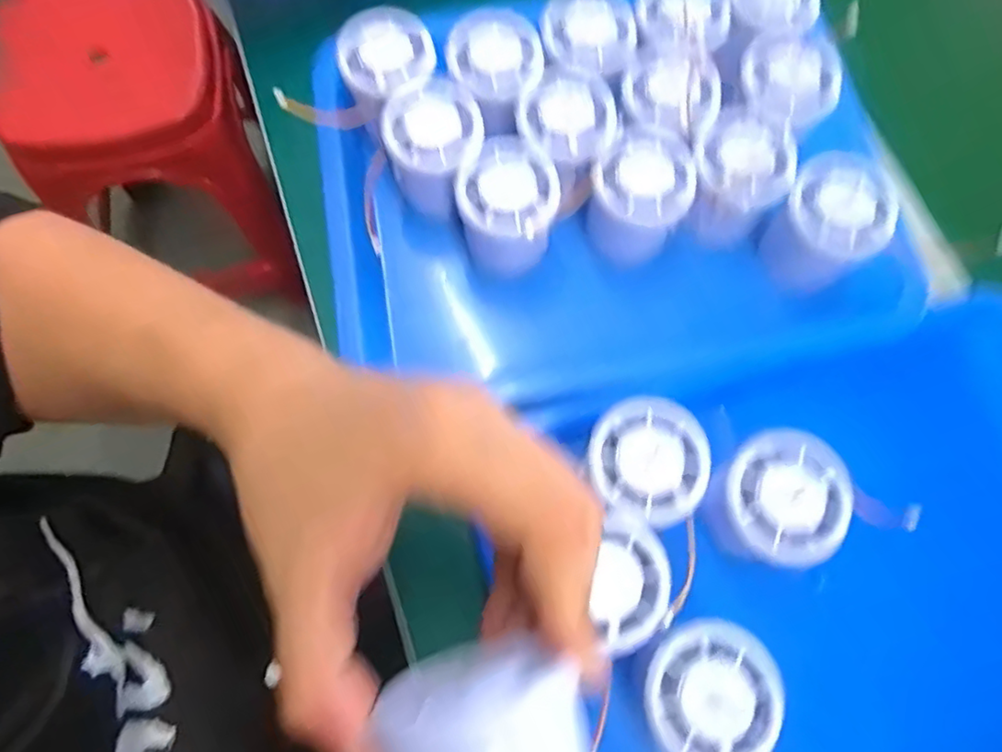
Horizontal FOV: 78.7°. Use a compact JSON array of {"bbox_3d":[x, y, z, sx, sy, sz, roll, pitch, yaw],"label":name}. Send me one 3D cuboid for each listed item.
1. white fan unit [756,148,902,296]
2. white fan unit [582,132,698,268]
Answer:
[{"bbox_3d":[0.185,-0.086,0.350,0.057,0.050,0.058,0,72,-1],"label":"white fan unit"},{"bbox_3d":[0.080,-0.102,0.356,0.054,0.051,0.061,27,74,7],"label":"white fan unit"}]

